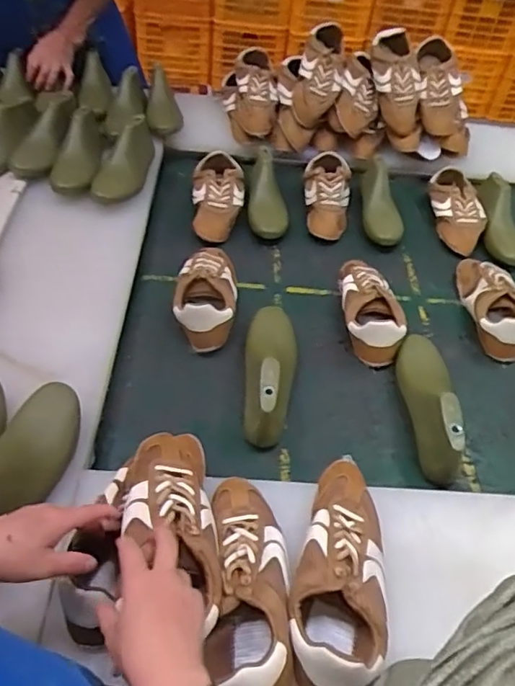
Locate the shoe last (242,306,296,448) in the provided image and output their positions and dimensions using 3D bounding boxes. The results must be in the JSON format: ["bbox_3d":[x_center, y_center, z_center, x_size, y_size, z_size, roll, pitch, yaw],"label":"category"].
[{"bbox_3d":[0.015,0.030,0.833,0.072,0.099,0.263,7,49,0],"label":"shoe last"}]

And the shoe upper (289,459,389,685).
[{"bbox_3d":[0.095,0.239,0.591,0.100,0.073,0.252,14,49,6],"label":"shoe upper"}]

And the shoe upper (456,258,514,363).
[{"bbox_3d":[0.442,-0.079,1.011,0.090,0.074,0.240,4,49,-3],"label":"shoe upper"}]

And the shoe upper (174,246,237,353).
[{"bbox_3d":[-0.089,-0.090,0.938,0.106,0.083,0.230,5,49,-2],"label":"shoe upper"}]

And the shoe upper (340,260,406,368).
[{"bbox_3d":[0.198,-0.063,0.953,0.094,0.080,0.214,3,49,-4],"label":"shoe upper"}]

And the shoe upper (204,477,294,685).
[{"bbox_3d":[-0.012,0.243,0.571,0.088,0.070,0.245,1,49,-5],"label":"shoe upper"}]

